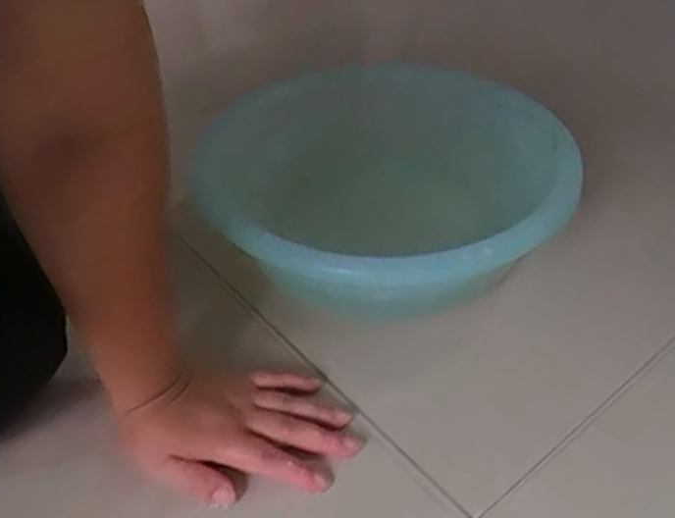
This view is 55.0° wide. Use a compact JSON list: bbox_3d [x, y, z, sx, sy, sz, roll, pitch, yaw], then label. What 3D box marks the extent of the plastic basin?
[{"bbox_3d":[0.057,-0.061,0.589,0.315,0.104,0.315,-1,40,1],"label":"plastic basin"}]

